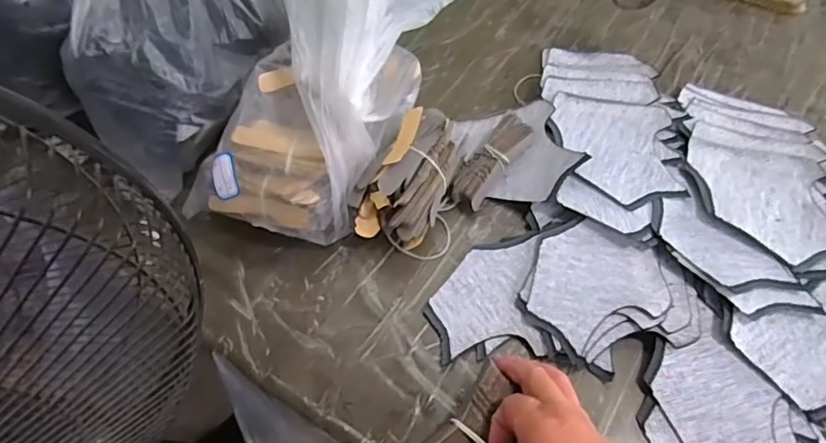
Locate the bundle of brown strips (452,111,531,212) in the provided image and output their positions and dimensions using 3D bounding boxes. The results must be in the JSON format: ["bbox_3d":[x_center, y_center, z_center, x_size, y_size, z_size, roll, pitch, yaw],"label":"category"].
[{"bbox_3d":[0.070,-0.054,0.492,0.031,0.015,0.097,34,87,19],"label":"bundle of brown strips"}]

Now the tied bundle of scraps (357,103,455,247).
[{"bbox_3d":[0.001,-0.038,0.472,0.066,0.069,0.124,24,63,15],"label":"tied bundle of scraps"}]

